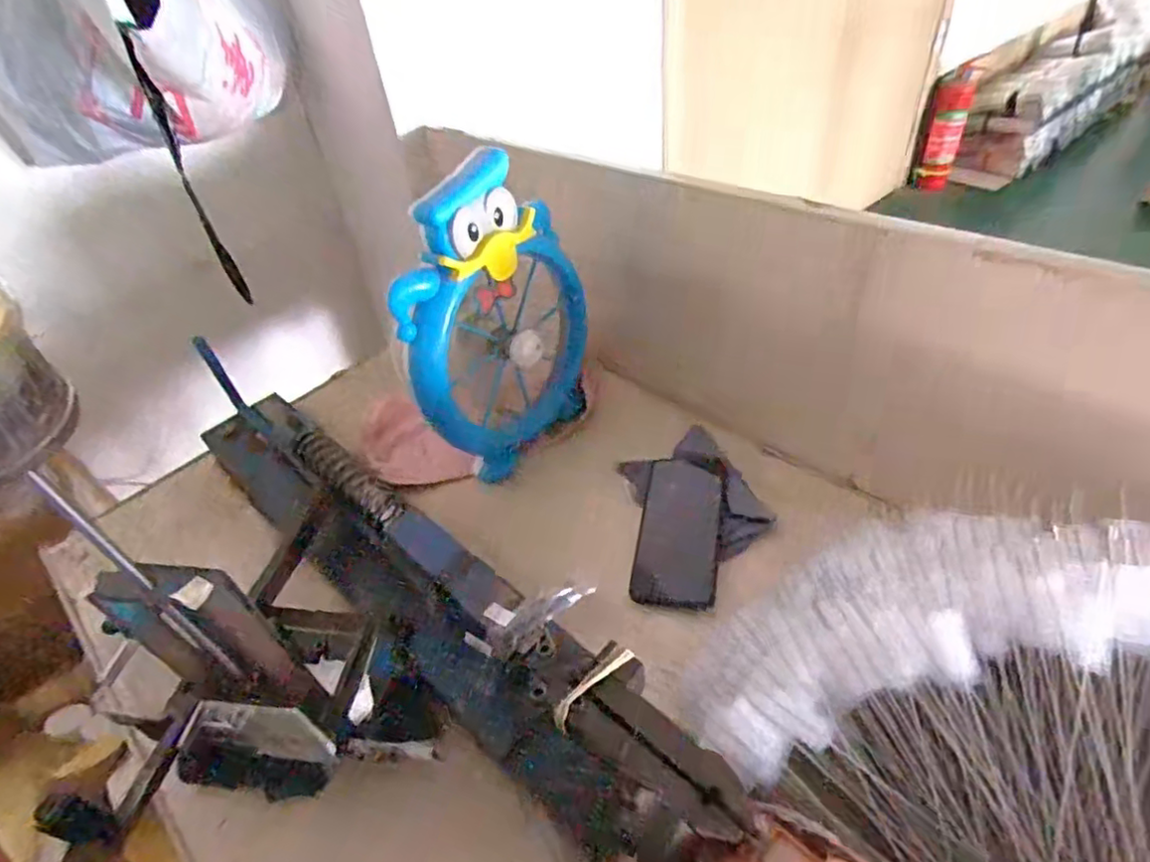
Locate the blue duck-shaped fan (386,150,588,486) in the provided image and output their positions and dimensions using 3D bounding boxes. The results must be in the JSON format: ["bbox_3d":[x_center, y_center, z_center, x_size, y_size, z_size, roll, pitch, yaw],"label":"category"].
[{"bbox_3d":[-0.069,-0.103,0.631,0.064,0.291,0.218,28,53,32],"label":"blue duck-shaped fan"}]

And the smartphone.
[{"bbox_3d":[0.099,0.094,0.599,0.076,0.009,0.149,-1,56,21],"label":"smartphone"}]

